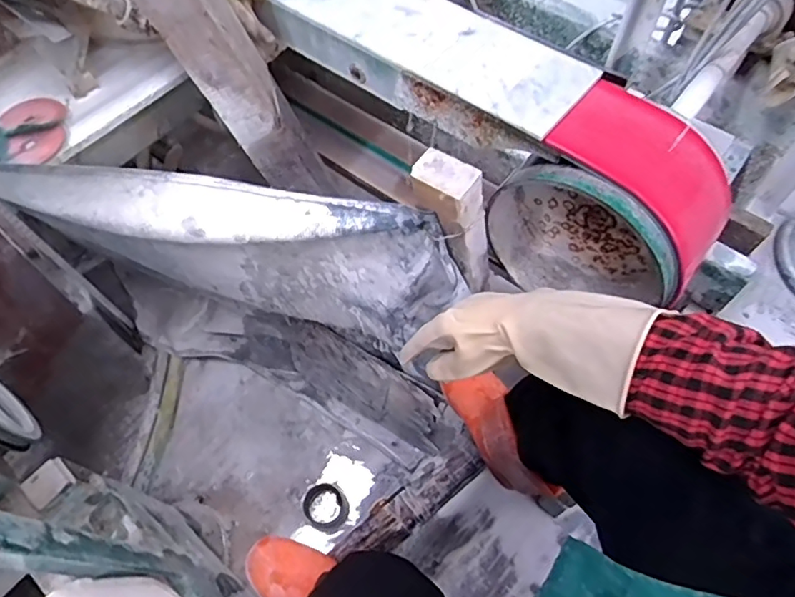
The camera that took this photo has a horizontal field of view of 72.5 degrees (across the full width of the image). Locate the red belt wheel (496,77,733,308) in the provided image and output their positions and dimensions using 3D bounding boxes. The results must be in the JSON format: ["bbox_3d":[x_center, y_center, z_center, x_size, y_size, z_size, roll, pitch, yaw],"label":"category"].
[{"bbox_3d":[0.285,-0.115,0.764,0.261,0.273,0.169,35,68,19],"label":"red belt wheel"}]

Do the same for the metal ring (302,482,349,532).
[{"bbox_3d":[-0.150,0.437,1.138,0.096,0.034,0.083,38,69,20],"label":"metal ring"}]

